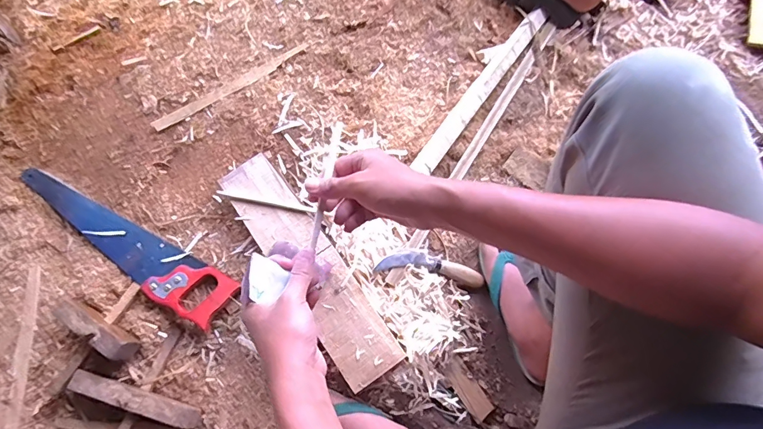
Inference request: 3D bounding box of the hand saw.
[{"bbox_3d":[-0.454,0.049,0.735,0.443,0.027,0.087,28,78,7],"label":"hand saw"}]

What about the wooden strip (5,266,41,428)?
[{"bbox_3d":[-0.587,0.262,0.695,0.030,0.004,0.347,-2,76,0],"label":"wooden strip"}]

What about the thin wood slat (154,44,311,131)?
[{"bbox_3d":[-0.284,-0.246,0.820,0.321,0.005,0.026,-32,71,-10],"label":"thin wood slat"}]

